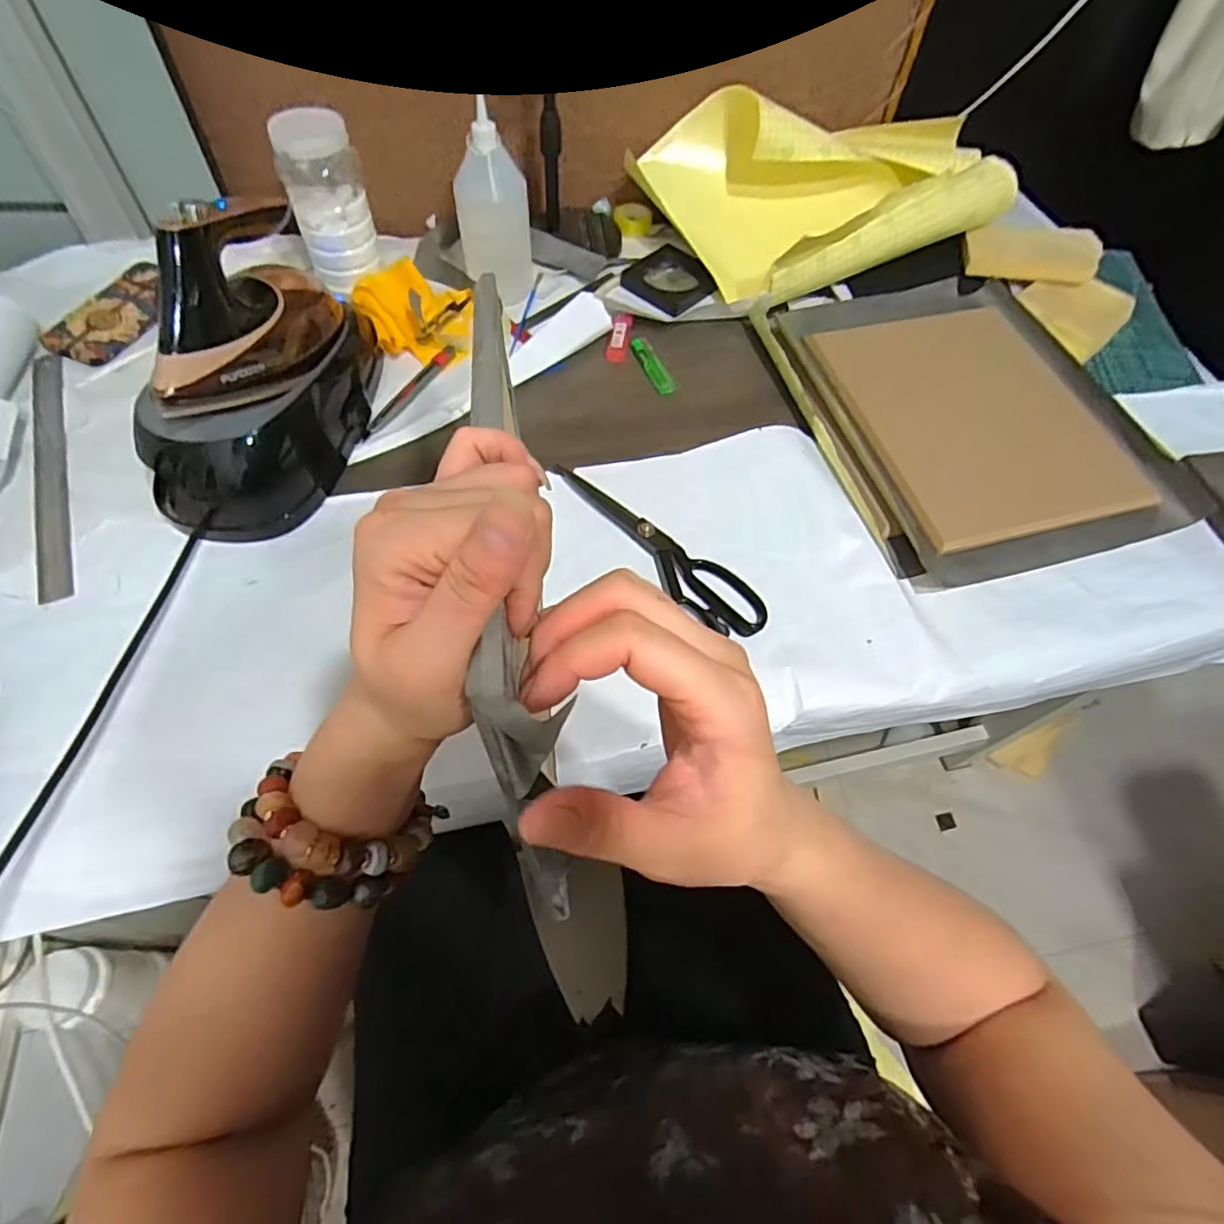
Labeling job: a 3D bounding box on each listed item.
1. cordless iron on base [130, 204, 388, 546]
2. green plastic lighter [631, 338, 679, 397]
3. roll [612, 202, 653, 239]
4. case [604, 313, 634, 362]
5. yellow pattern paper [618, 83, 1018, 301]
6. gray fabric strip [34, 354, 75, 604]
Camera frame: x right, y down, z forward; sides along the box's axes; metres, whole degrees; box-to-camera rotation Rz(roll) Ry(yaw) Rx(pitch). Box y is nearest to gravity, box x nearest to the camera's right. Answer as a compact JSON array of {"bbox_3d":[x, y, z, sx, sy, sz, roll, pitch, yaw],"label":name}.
[{"bbox_3d":[-0.310,-0.224,0.556,0.124,0.185,0.277,16,60,5],"label":"cordless iron on base"},{"bbox_3d":[0.047,-0.275,0.705,0.023,0.013,0.079,-22,64,-16],"label":"green plastic lighter"},{"bbox_3d":[0.029,-0.520,0.835,0.049,0.018,0.054,2,60,-3],"label":"roll"},{"bbox_3d":[0.009,-0.316,0.724,0.025,0.014,0.069,11,60,2],"label":"case"},{"bbox_3d":[0.251,-0.525,0.792,0.402,0.153,0.269,-24,65,-17],"label":"yellow pattern paper"},{"bbox_3d":[-0.531,-0.137,0.598,0.026,0.006,0.312,-17,64,-19],"label":"gray fabric strip"}]

